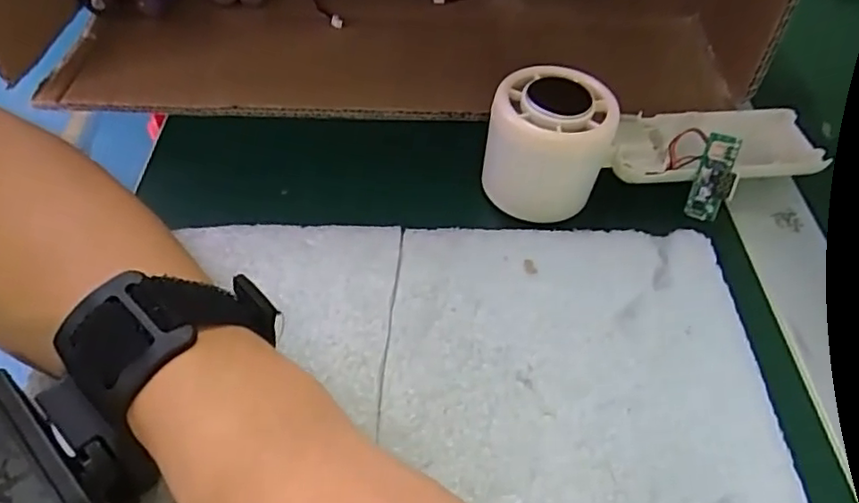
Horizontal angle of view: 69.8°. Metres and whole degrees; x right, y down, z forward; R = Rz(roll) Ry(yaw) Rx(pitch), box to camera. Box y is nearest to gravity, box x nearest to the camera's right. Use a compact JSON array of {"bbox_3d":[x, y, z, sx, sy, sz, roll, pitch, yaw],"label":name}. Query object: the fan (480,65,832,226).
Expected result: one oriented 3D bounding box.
[{"bbox_3d":[0.108,-0.053,0.293,0.170,0.046,0.068,-3,50,-4],"label":"fan"}]

